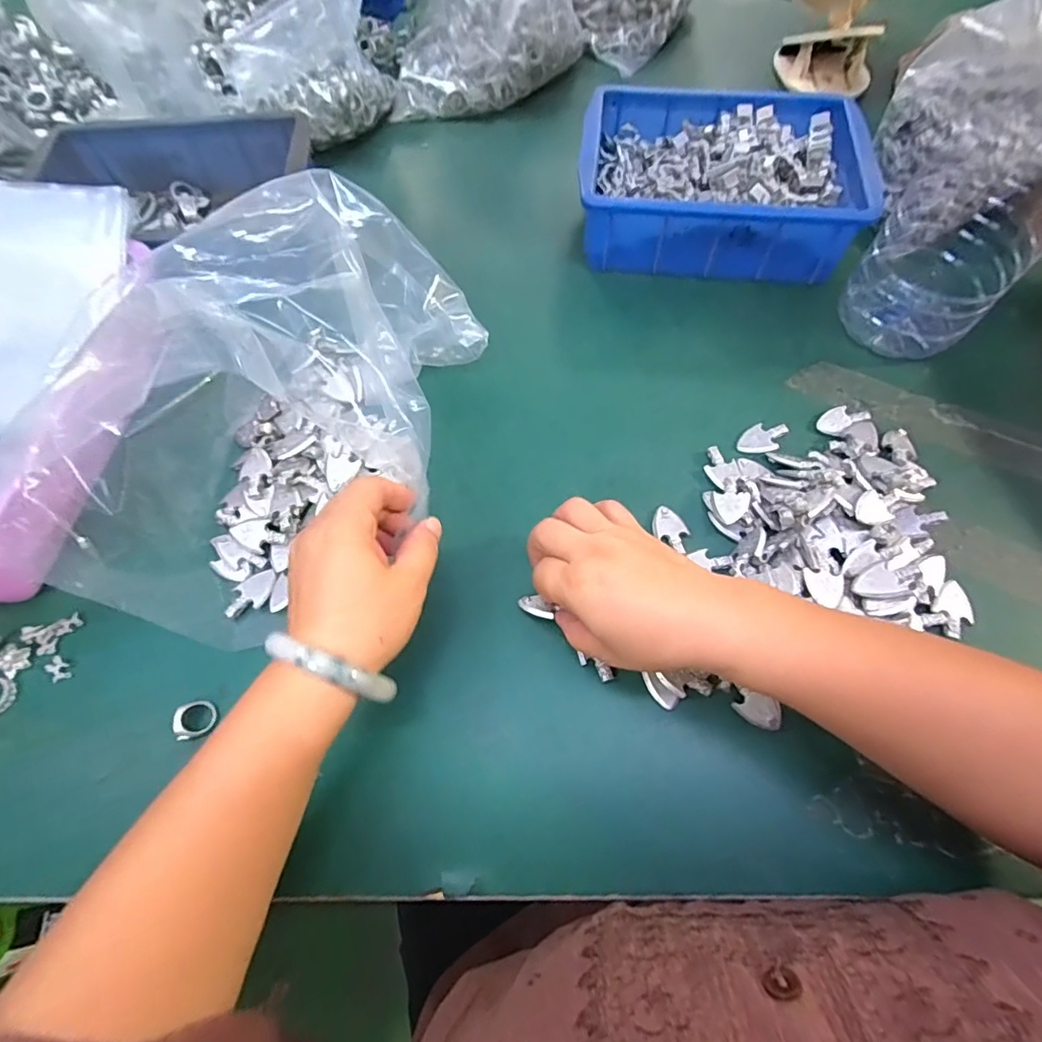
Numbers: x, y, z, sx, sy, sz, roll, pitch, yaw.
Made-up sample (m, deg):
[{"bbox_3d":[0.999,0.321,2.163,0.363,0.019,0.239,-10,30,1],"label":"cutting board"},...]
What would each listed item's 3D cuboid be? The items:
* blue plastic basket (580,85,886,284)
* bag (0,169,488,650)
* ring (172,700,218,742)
[{"bbox_3d":[0.179,-0.316,0.486,0.244,0.076,0.174,8,65,5],"label":"blue plastic basket"},{"bbox_3d":[-0.146,-0.090,0.358,0.180,0.130,0.331,17,64,7],"label":"bag"},{"bbox_3d":[-0.198,0.121,0.317,0.022,0.009,0.021,0,64,0],"label":"ring"}]

